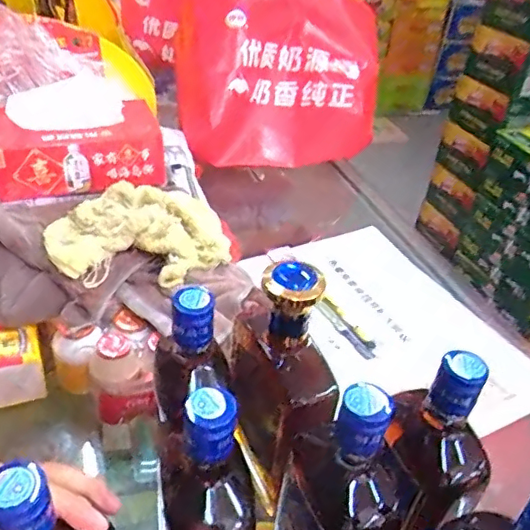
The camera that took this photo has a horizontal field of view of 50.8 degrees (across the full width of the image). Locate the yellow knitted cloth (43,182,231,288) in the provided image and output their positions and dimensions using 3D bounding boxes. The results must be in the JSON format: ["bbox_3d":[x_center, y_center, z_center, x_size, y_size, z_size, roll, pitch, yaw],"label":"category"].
[{"bbox_3d":[-0.129,-0.037,0.579,0.170,0.052,0.145,0,37,-8],"label":"yellow knitted cloth"}]

